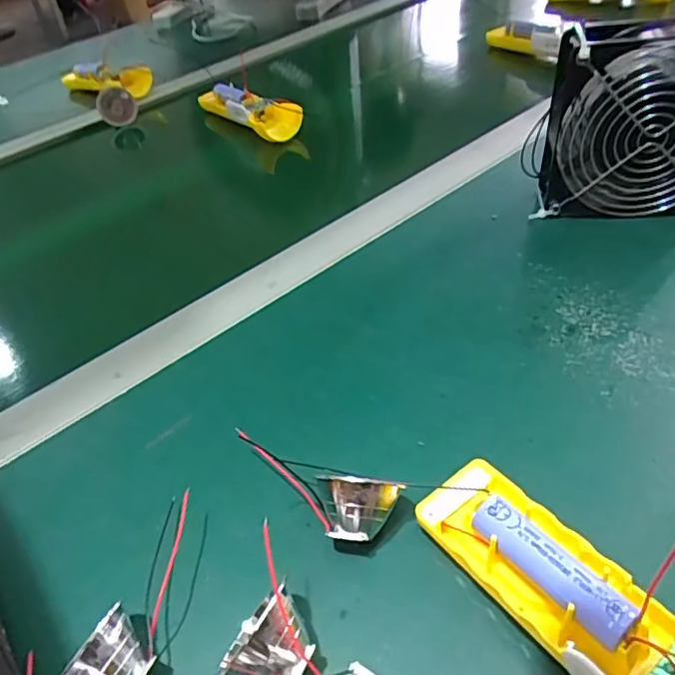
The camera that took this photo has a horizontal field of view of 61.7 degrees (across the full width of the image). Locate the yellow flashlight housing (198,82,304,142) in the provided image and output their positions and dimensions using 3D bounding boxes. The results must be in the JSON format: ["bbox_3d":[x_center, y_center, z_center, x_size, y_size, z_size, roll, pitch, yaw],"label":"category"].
[{"bbox_3d":[-0.100,-0.253,0.621,0.044,0.030,0.174,-32,49,-23],"label":"yellow flashlight housing"}]

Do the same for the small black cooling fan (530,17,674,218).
[{"bbox_3d":[0.213,-0.147,0.389,0.123,0.128,0.046,4,45,12],"label":"small black cooling fan"}]

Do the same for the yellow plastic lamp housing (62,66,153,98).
[{"bbox_3d":[-0.307,-0.341,0.741,0.167,0.027,0.037,22,52,27],"label":"yellow plastic lamp housing"}]

